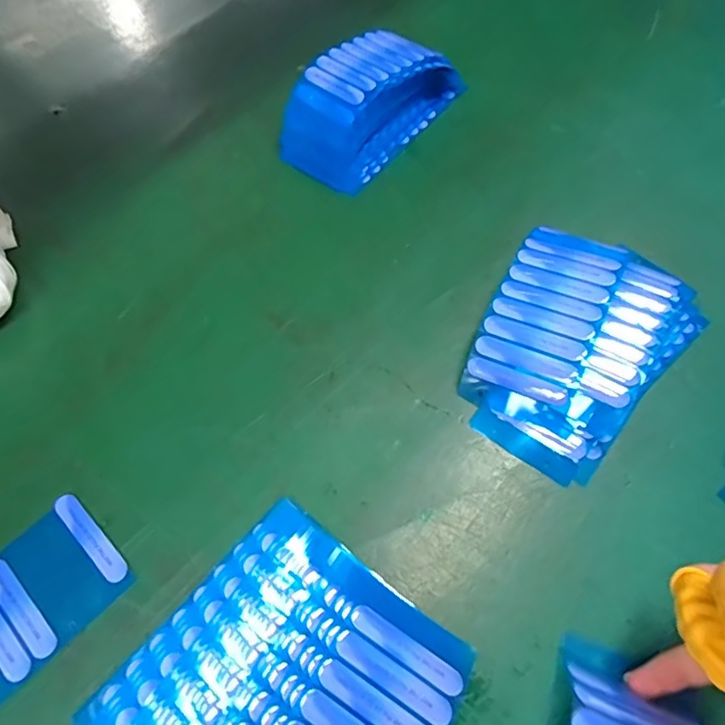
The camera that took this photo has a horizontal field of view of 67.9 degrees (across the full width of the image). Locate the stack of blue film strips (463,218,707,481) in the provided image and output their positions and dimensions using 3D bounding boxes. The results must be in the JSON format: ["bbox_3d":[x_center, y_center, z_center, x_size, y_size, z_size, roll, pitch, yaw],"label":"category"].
[{"bbox_3d":[0.115,-0.014,0.287,0.098,0.036,0.140,33,65,18],"label":"stack of blue film strips"}]

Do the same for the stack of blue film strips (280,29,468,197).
[{"bbox_3d":[0.007,-0.191,0.385,0.072,0.050,0.146,34,66,19],"label":"stack of blue film strips"}]

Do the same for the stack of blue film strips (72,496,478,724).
[{"bbox_3d":[-0.033,0.137,0.211,0.118,0.017,0.129,34,66,19],"label":"stack of blue film strips"}]

